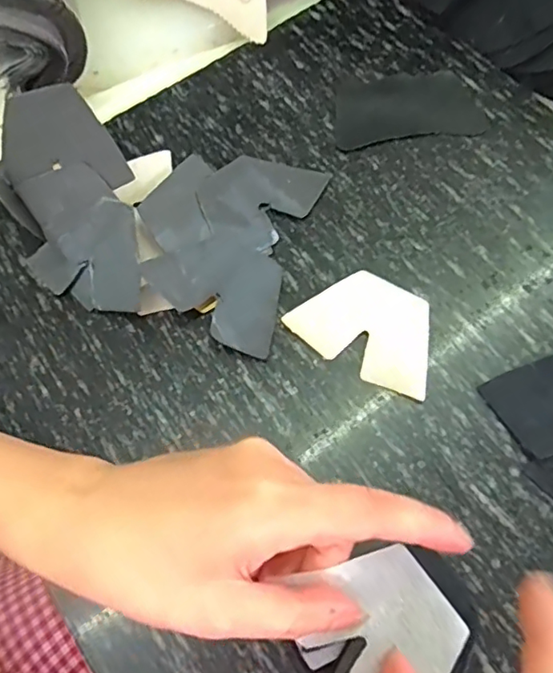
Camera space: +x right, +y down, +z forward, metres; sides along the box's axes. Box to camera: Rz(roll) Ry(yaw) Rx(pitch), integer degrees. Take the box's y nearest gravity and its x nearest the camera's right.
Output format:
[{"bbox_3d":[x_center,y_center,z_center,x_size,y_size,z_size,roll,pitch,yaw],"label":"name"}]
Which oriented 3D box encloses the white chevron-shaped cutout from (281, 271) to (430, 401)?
[{"bbox_3d":[0.052,-0.006,0.298,0.080,0.004,0.056,29,71,14],"label":"white chevron-shaped cutout"}]

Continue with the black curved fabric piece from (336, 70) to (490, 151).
[{"bbox_3d":[0.085,-0.152,0.359,0.094,0.004,0.056,-8,67,-1],"label":"black curved fabric piece"}]

